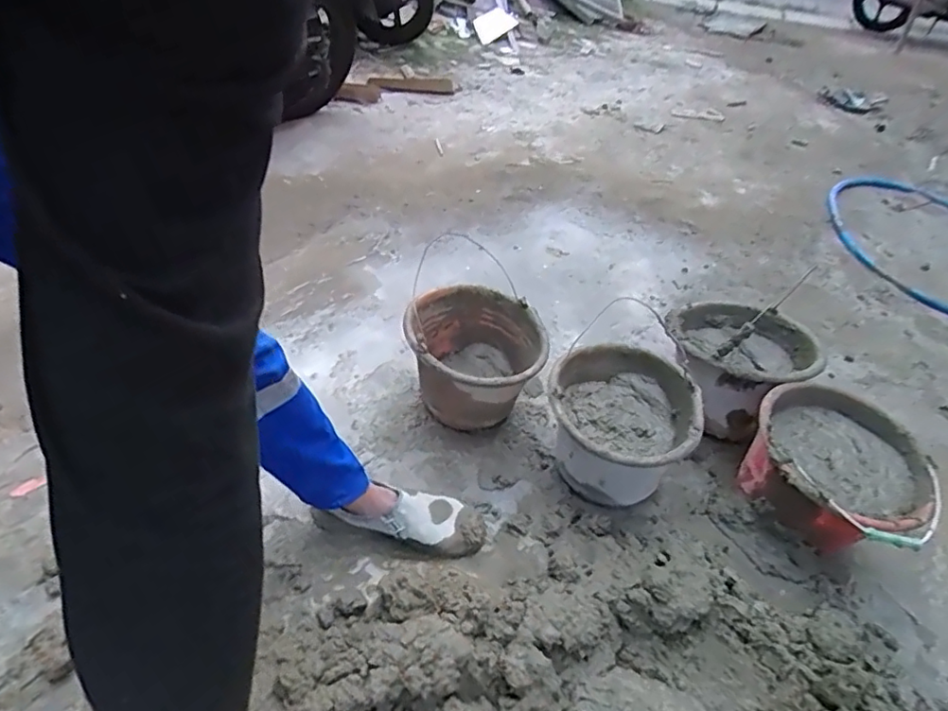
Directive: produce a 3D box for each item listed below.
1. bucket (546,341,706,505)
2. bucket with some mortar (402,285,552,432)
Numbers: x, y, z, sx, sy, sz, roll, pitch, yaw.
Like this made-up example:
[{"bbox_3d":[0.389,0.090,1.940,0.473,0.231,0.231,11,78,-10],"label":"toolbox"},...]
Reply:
[{"bbox_3d":[0.249,0.131,1.062,0.238,0.219,0.283,11,43,7],"label":"bucket"},{"bbox_3d":[-0.005,0.012,1.170,0.251,0.213,0.308,-3,43,-8],"label":"bucket with some mortar"}]

